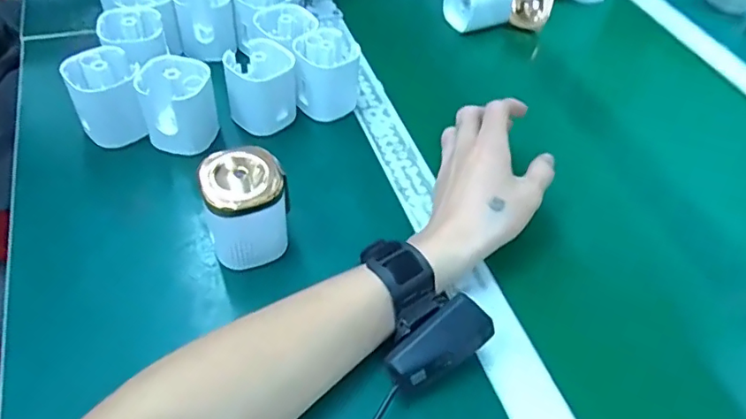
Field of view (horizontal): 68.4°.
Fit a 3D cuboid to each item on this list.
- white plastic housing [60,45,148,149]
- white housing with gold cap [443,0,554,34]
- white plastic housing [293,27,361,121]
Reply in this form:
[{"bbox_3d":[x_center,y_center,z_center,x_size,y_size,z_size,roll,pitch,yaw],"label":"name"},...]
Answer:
[{"bbox_3d":[-0.225,-0.095,0.474,0.054,0.075,0.049,-12,50,-14],"label":"white plastic housing"},{"bbox_3d":[0.153,-0.248,0.659,0.130,0.056,0.052,-10,49,-12],"label":"white housing with gold cap"},{"bbox_3d":[-0.042,-0.129,0.524,0.061,0.065,0.057,-2,48,-6],"label":"white plastic housing"}]

